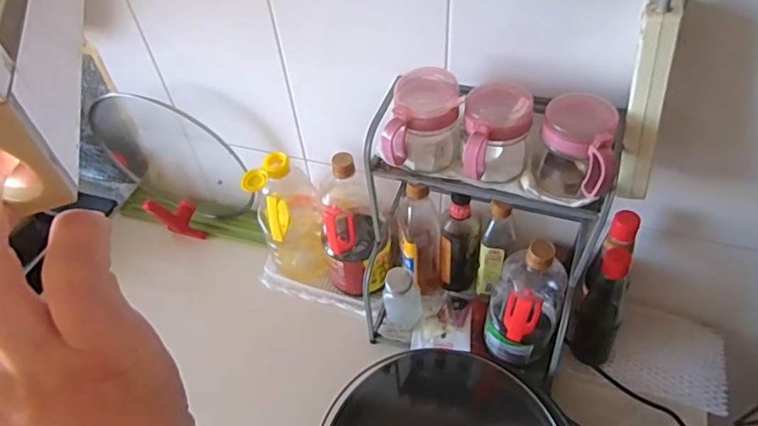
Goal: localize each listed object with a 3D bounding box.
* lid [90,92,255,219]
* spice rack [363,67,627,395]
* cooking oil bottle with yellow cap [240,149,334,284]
[{"bbox_3d":[-0.399,-0.097,1.033,0.321,0.261,0.065,11,51,13],"label":"lid"},{"bbox_3d":[0.137,0.036,0.753,0.298,0.449,0.191,12,51,14],"label":"spice rack"},{"bbox_3d":[-0.161,0.005,0.926,0.102,0.274,0.135,-20,51,-13],"label":"cooking oil bottle with yellow cap"}]

